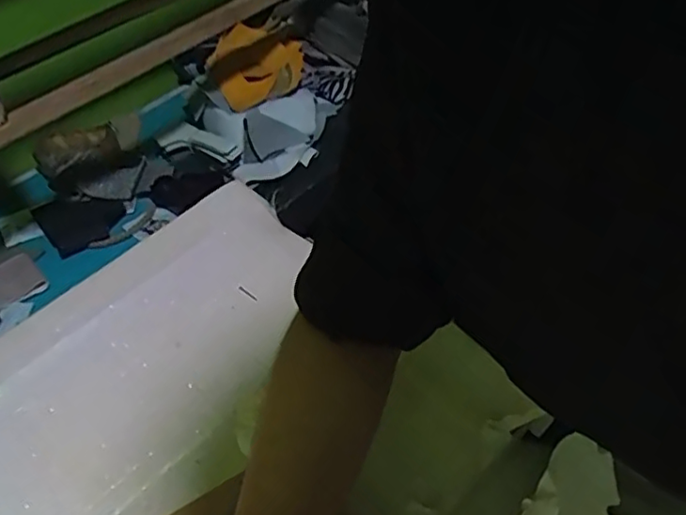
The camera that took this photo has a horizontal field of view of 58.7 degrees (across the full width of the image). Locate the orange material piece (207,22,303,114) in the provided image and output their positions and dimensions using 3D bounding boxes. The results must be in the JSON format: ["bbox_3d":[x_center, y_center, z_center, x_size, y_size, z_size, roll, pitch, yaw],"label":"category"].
[{"bbox_3d":[-0.146,-0.332,1.044,0.166,0.036,0.138,-31,79,-21],"label":"orange material piece"}]

